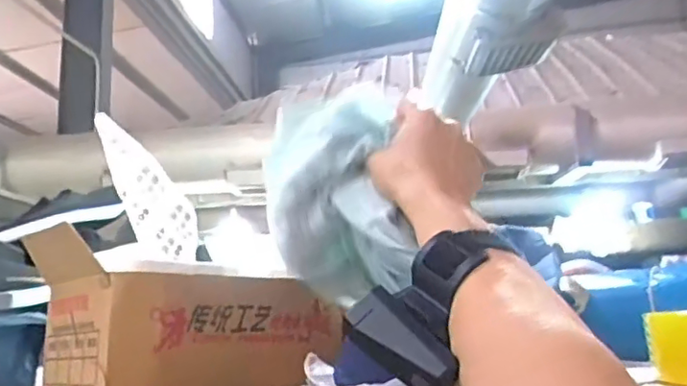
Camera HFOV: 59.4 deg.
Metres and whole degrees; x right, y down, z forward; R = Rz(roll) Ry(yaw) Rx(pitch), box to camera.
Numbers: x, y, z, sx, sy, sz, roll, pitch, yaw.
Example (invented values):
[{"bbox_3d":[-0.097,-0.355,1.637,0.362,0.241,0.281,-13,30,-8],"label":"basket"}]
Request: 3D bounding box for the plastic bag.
[{"bbox_3d":[0.000,0.001,0.507,0.108,0.153,0.095,-5,-12,12],"label":"plastic bag"}]

